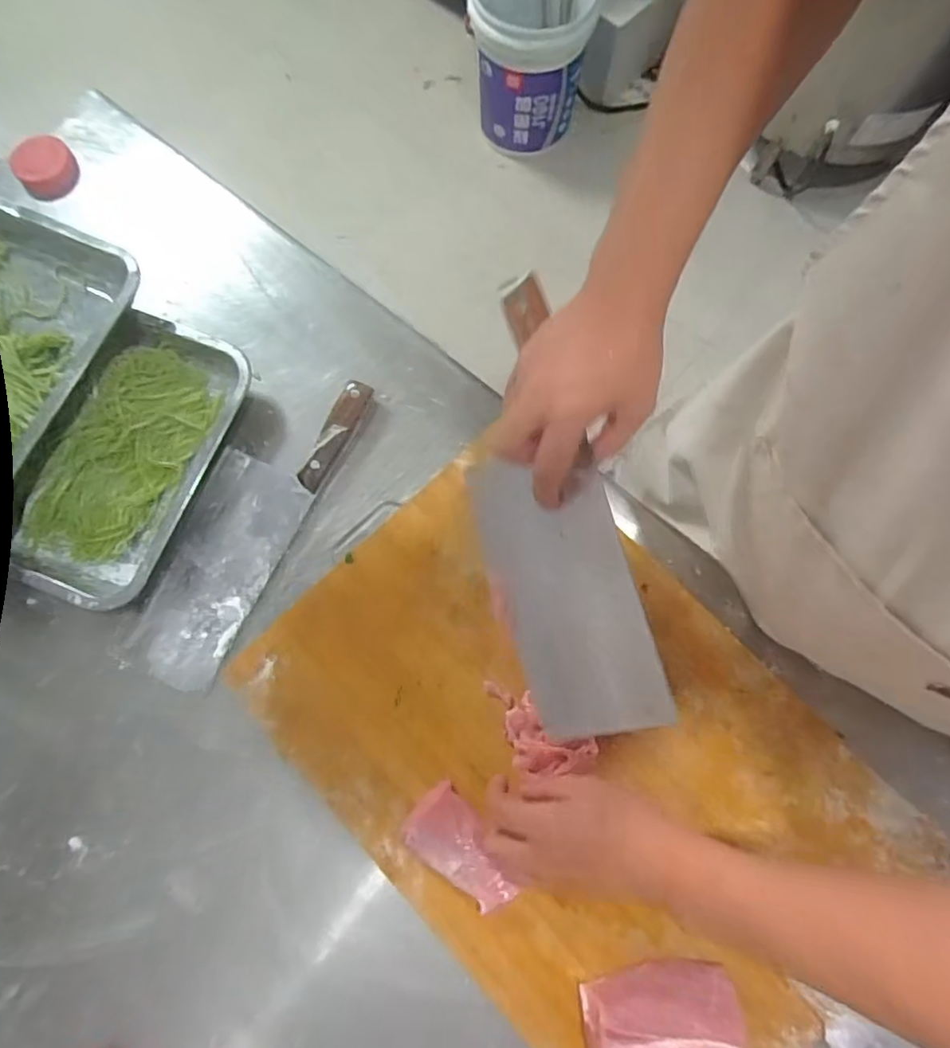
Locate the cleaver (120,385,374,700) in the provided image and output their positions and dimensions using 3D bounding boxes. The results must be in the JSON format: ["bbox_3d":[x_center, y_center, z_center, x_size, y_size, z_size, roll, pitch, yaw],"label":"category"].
[{"bbox_3d":[-0.234,-0.007,0.606,0.108,0.032,0.345,26,78,7],"label":"cleaver"}]

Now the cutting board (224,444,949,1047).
[{"bbox_3d":[0.088,0.206,0.547,0.374,0.031,0.558,-44,80,-9],"label":"cutting board"}]

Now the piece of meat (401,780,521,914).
[{"bbox_3d":[-0.013,0.281,0.511,0.053,0.024,0.102,-39,79,-8],"label":"piece of meat"}]

